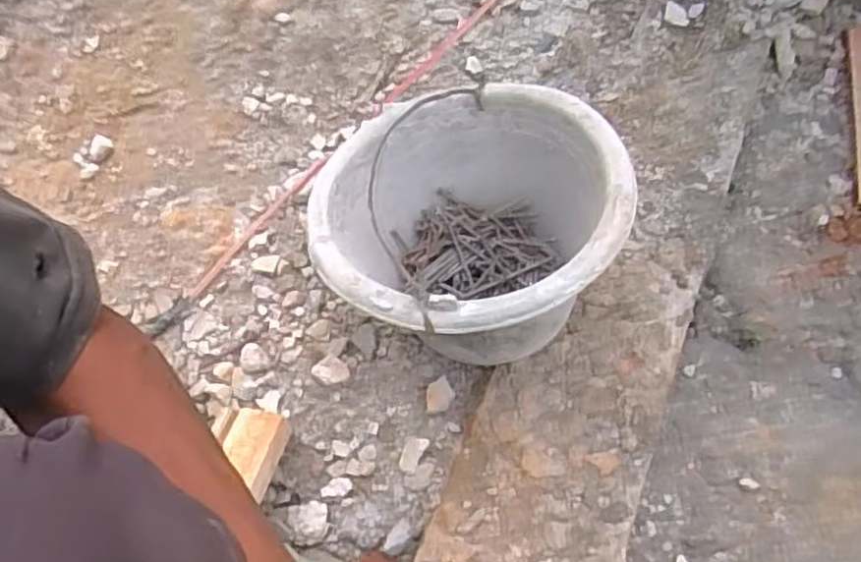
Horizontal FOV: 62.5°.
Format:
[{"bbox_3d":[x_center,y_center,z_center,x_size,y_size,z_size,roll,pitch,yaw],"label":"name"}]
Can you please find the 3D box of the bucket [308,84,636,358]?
[{"bbox_3d":[0.047,-0.021,0.640,0.255,0.191,0.255,-9,51,11],"label":"bucket"}]

